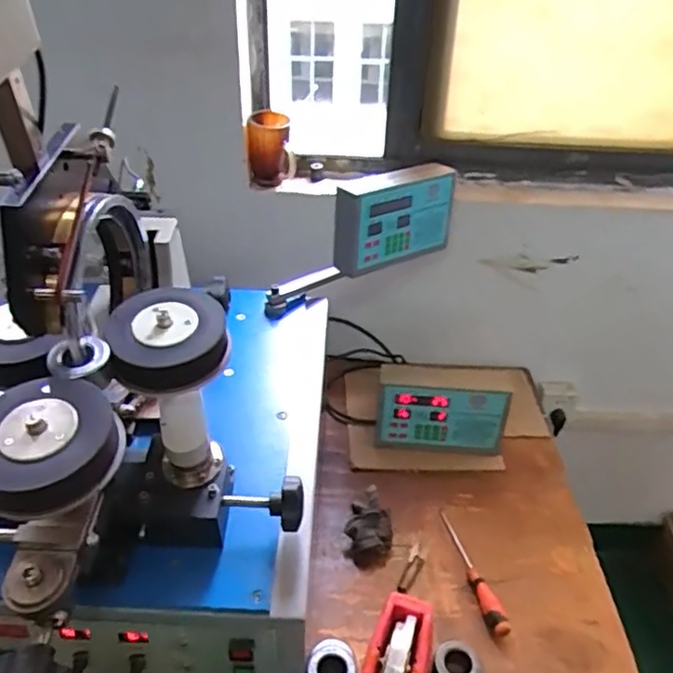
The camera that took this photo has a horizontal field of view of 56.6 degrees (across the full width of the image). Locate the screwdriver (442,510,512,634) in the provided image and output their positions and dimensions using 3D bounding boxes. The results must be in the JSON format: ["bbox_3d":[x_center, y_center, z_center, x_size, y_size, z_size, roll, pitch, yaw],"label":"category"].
[{"bbox_3d":[0.200,0.345,0.942,0.026,0.033,0.221,-8,37,-14],"label":"screwdriver"}]

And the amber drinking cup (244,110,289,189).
[{"bbox_3d":[-0.127,-0.334,1.149,0.076,0.134,0.078,-2,36,-6],"label":"amber drinking cup"}]

